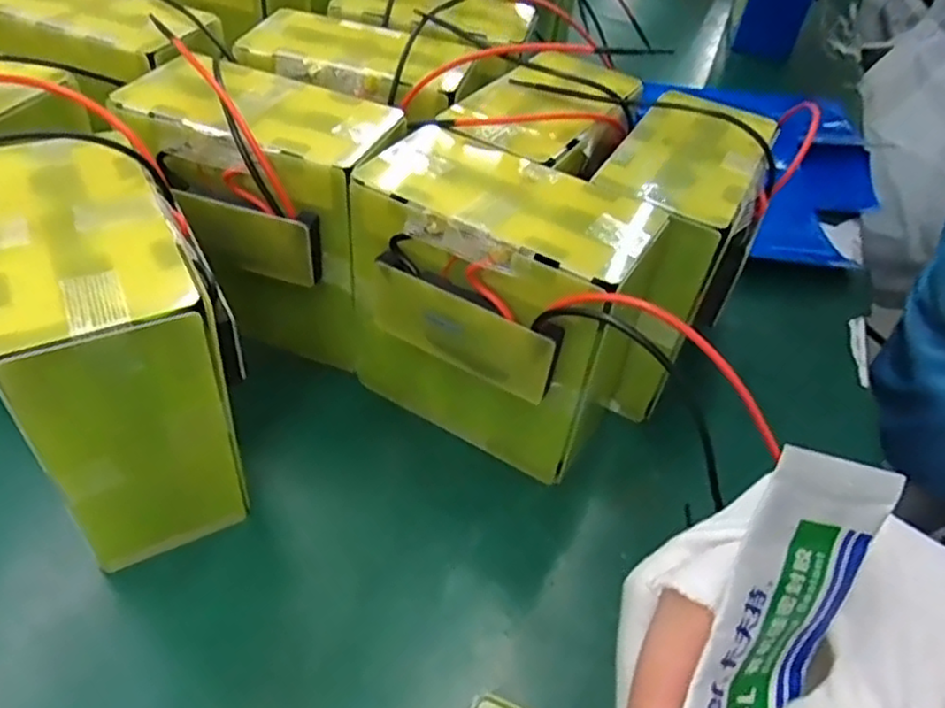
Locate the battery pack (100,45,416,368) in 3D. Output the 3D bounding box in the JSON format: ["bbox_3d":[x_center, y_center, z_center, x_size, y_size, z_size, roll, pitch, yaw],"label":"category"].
[{"bbox_3d":[-0.119,-0.077,0.398,0.140,0.141,0.096,17,46,8],"label":"battery pack"}]

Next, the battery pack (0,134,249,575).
[{"bbox_3d":[-0.163,0.003,0.325,0.082,0.156,0.133,-17,48,-26],"label":"battery pack"}]

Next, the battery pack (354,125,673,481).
[{"bbox_3d":[0.003,-0.023,0.372,0.168,0.151,0.090,27,46,20],"label":"battery pack"}]

